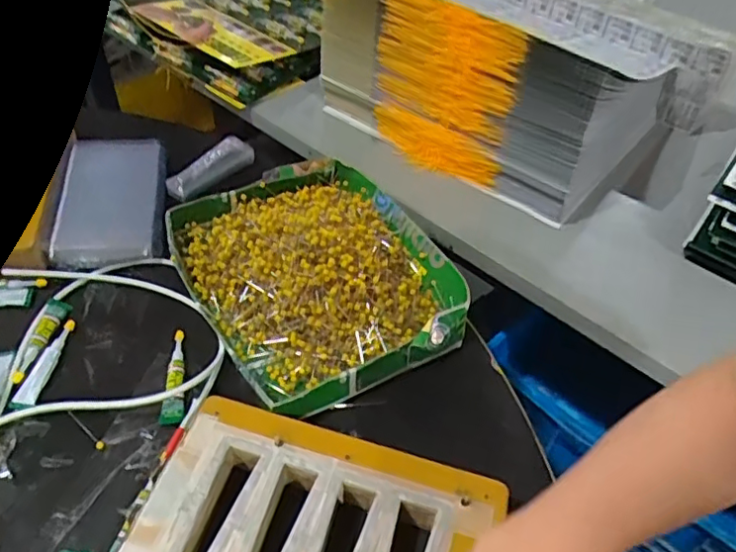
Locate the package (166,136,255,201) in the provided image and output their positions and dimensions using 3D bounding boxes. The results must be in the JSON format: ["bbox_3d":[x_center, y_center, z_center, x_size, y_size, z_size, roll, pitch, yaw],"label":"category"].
[{"bbox_3d":[-0.171,-0.117,0.660,0.035,0.025,0.097,33,54,24],"label":"package"}]

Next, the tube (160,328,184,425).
[{"bbox_3d":[-0.152,0.079,0.488,0.017,0.011,0.083,0,47,-4],"label":"tube"}]

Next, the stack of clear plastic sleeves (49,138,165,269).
[{"bbox_3d":[-0.254,-0.077,0.609,0.095,0.030,0.168,-6,48,-9],"label":"stack of clear plastic sleeves"}]

